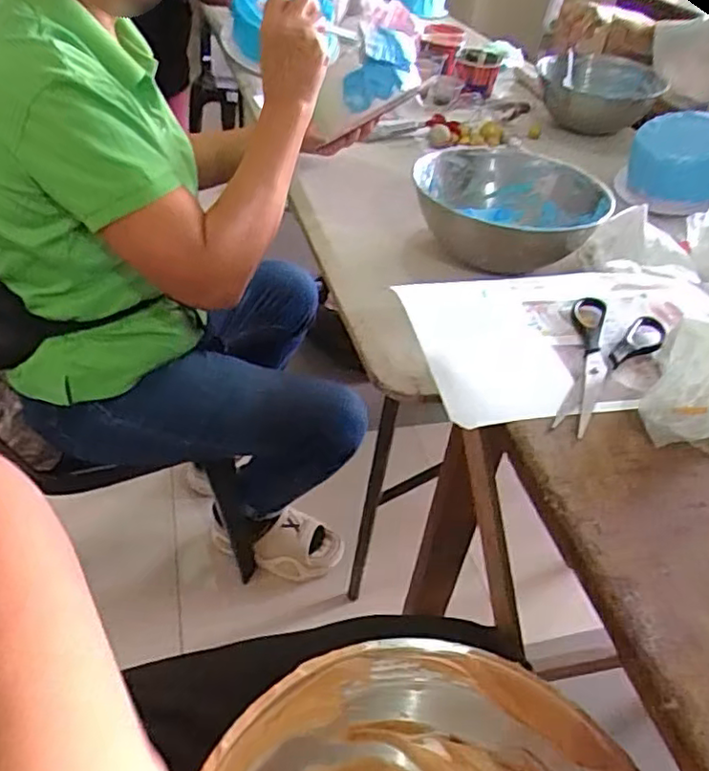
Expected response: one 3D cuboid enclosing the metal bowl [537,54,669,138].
[{"bbox_3d":[0.461,-0.548,1.193,0.230,0.092,0.219,13,41,8],"label":"metal bowl"}]

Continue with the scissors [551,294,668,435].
[{"bbox_3d":[0.184,-0.015,0.454,0.067,0.008,0.159,20,43,15],"label":"scissors"}]

